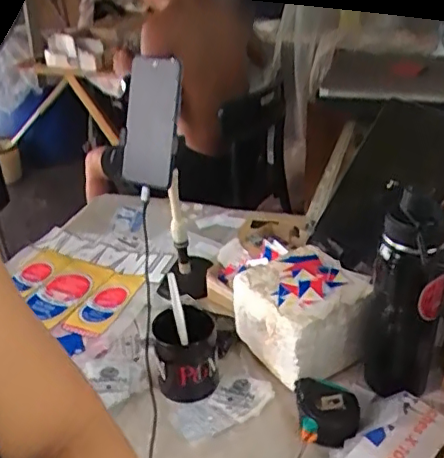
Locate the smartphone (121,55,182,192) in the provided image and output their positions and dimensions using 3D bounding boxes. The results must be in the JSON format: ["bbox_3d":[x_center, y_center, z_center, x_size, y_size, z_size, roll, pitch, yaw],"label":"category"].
[{"bbox_3d":[-0.094,-0.139,0.755,0.084,0.168,0.017,14,16,30],"label":"smartphone"}]

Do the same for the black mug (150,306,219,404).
[{"bbox_3d":[-0.047,0.162,0.734,0.081,0.093,0.075,-3,32,2],"label":"black mug"}]

